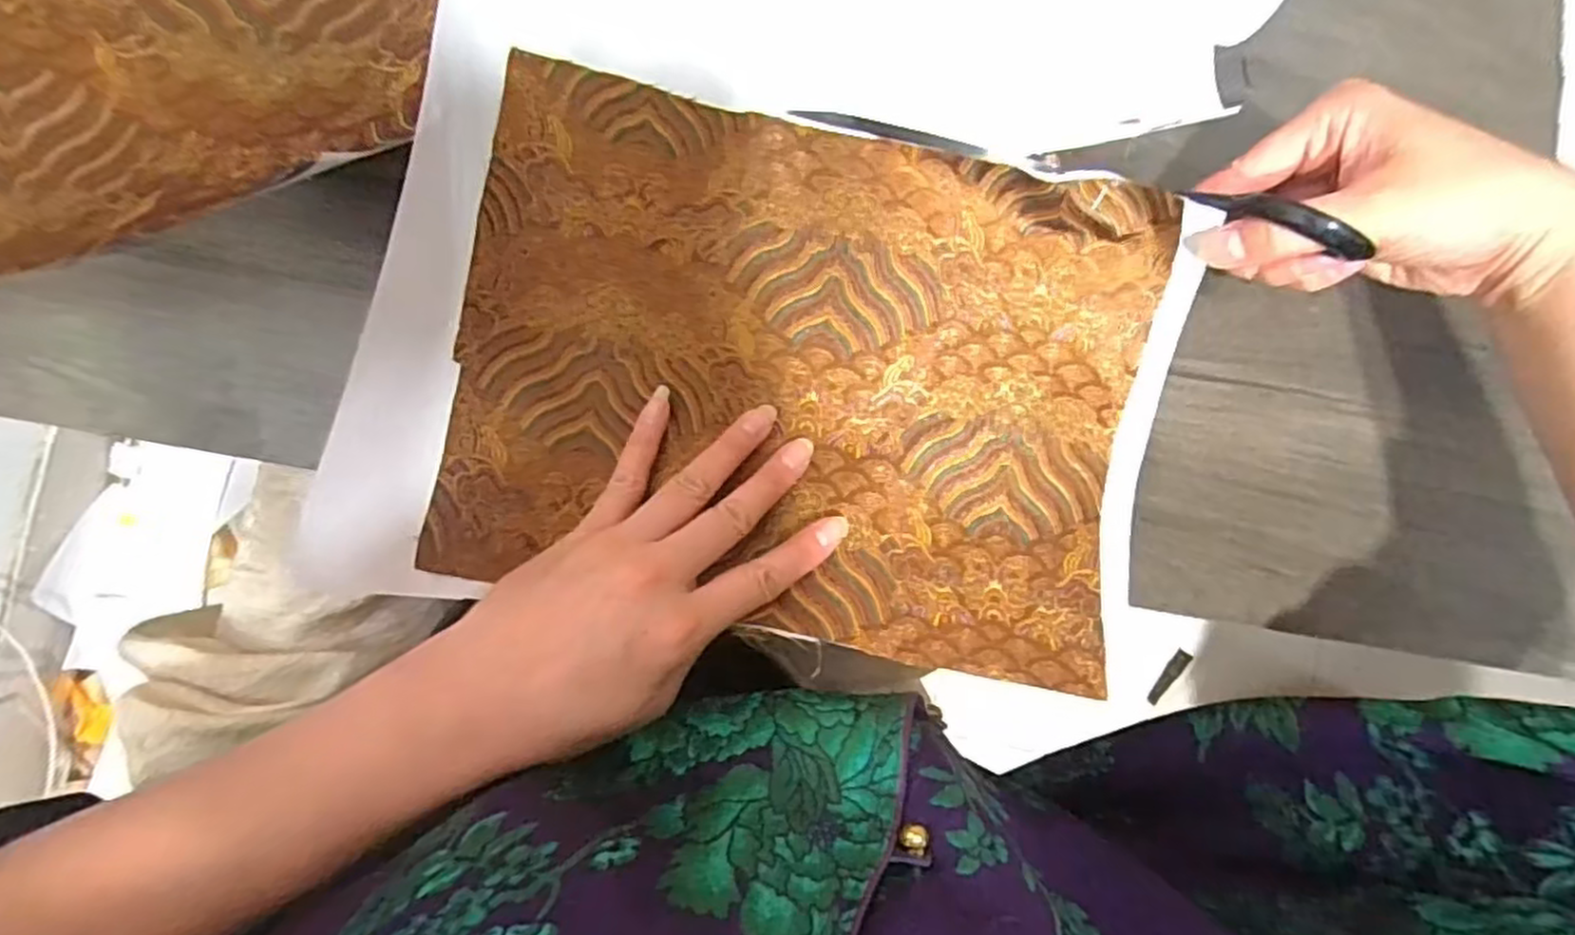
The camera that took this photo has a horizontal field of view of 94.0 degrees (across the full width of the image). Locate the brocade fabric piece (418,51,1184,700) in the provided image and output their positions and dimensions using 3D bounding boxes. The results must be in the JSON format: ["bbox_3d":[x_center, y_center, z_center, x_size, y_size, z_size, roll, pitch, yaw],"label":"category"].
[{"bbox_3d":[0.009,-0.040,0.315,0.289,0.040,0.213,12,89,-7],"label":"brocade fabric piece"}]

